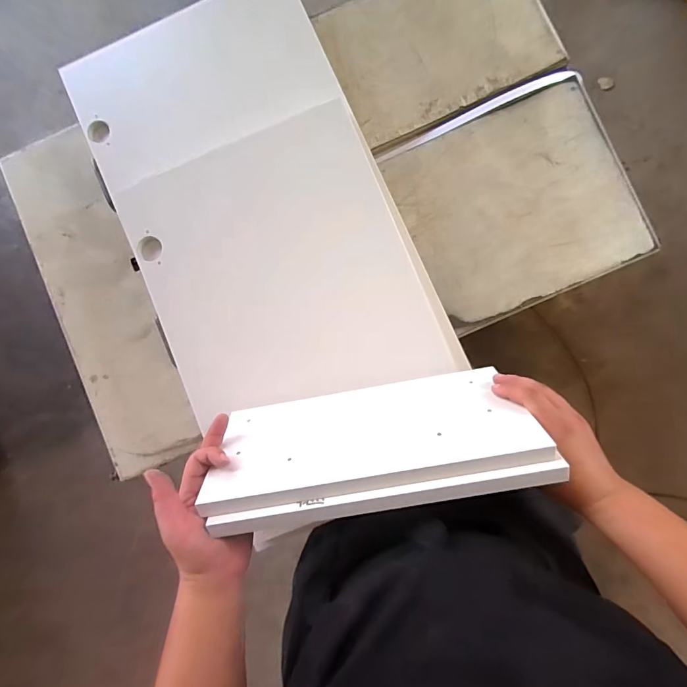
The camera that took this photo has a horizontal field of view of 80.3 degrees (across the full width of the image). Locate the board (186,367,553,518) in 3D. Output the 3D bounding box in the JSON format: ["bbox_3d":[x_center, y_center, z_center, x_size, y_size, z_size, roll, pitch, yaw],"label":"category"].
[{"bbox_3d":[0.025,0.095,0.462,0.328,0.162,0.014,-11,116,3],"label":"board"}]

